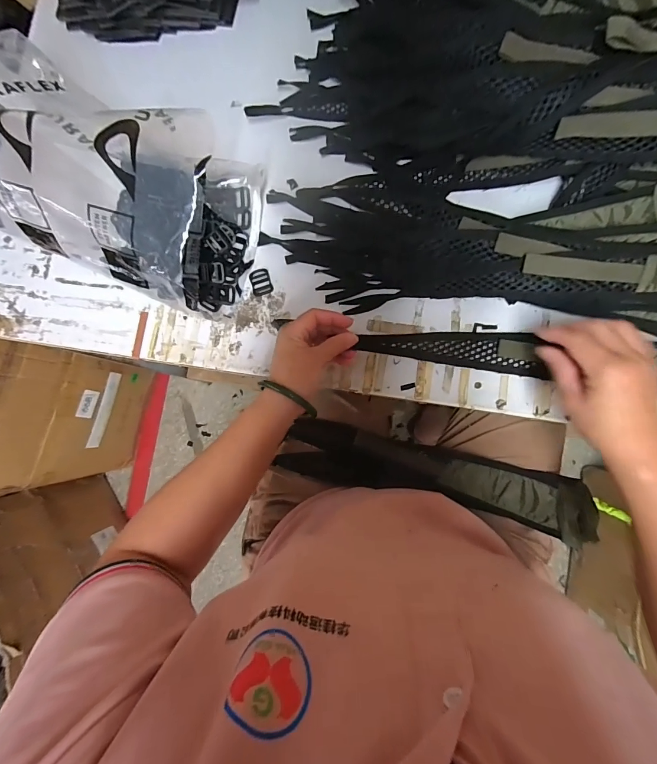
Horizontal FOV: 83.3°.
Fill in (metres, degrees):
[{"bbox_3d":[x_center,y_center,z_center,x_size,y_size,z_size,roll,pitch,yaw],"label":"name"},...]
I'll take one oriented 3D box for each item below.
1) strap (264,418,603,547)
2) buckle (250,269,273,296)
[{"bbox_3d":[0.141,0.127,0.495,0.422,0.046,0.085,11,85,6],"label":"strap"},{"bbox_3d":[-0.088,-0.130,0.482,0.026,0.004,0.035,-18,84,4],"label":"buckle"}]

